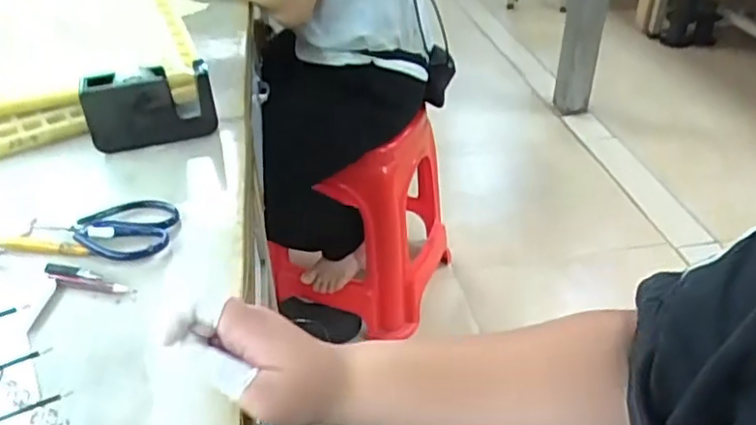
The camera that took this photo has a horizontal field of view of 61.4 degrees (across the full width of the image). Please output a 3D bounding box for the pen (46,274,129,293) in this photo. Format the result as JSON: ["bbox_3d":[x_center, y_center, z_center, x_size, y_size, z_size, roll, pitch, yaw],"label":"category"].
[{"bbox_3d":[-0.229,0.057,0.501,0.067,0.006,0.007,7,36,12],"label":"pen"}]

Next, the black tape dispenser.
[{"bbox_3d":[-0.240,-0.109,0.677,0.127,0.082,0.039,-13,37,-15],"label":"black tape dispenser"}]

